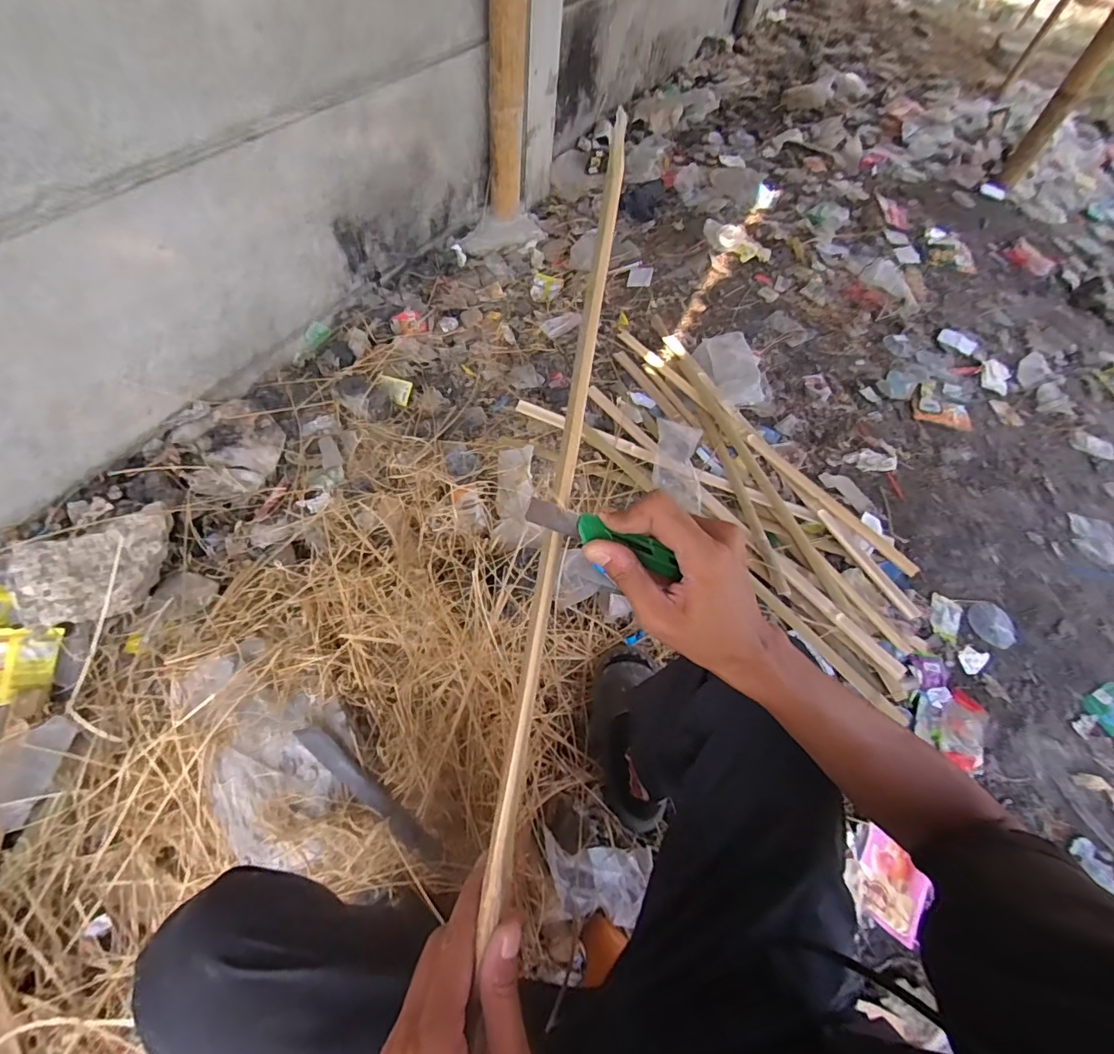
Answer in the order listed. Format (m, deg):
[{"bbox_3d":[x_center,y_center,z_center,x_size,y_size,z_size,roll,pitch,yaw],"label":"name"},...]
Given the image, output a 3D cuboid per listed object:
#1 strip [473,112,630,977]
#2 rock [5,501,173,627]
[{"bbox_3d":[0.005,-0.031,0.318,0.012,0.015,0.517,9,81,3],"label":"strip"},{"bbox_3d":[-0.786,0.061,0.856,0.218,0.097,0.169,-28,65,-21],"label":"rock"}]

